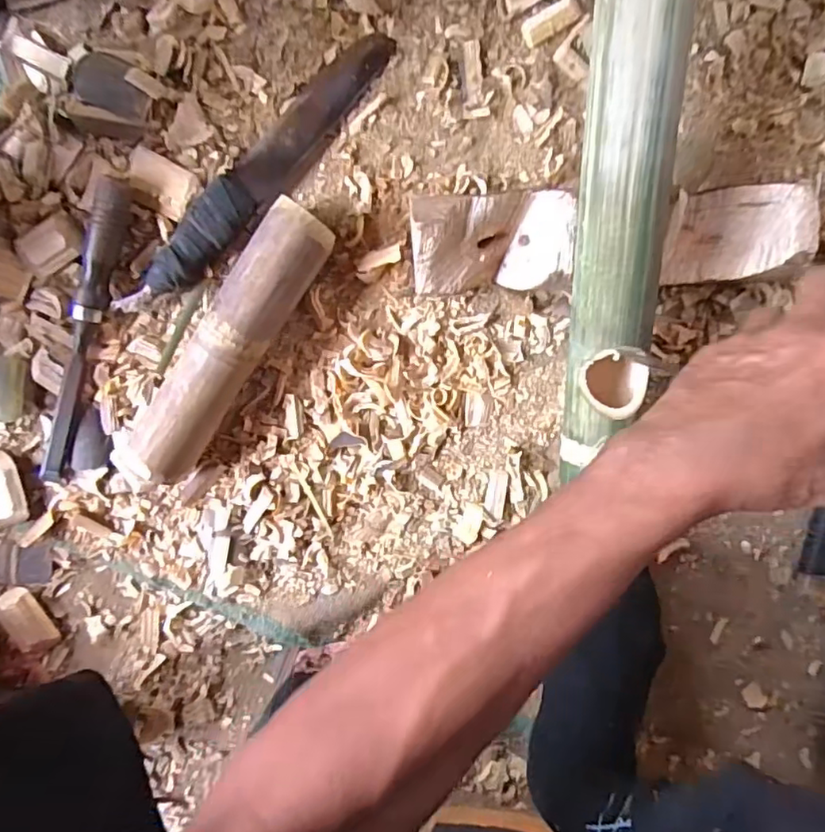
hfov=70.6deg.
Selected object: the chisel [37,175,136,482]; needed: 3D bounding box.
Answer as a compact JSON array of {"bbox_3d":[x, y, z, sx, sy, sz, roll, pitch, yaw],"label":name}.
[{"bbox_3d":[-0.263,-0.064,0.463,0.021,0.019,0.244,18,98,-5],"label":"chisel"}]

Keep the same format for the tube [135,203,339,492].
[{"bbox_3d":[-0.141,-0.057,0.453,0.052,0.049,0.226,34,96,-7],"label":"tube"}]

